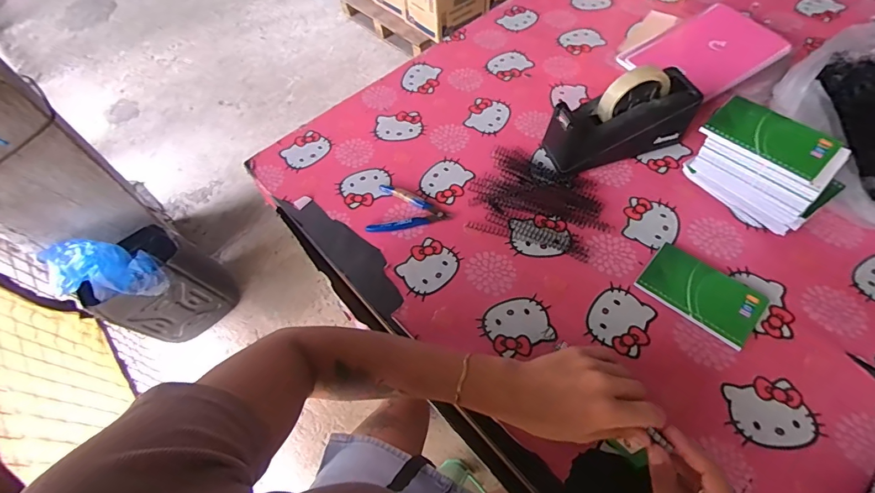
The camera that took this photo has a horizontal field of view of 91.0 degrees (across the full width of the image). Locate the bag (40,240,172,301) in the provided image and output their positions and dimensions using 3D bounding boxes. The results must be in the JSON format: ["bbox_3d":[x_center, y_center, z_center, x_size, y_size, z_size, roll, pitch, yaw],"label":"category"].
[{"bbox_3d":[-0.932,0.058,1.191,0.340,0.118,0.152,13,57,-15],"label":"bag"}]

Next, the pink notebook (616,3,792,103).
[{"bbox_3d":[0.454,-0.333,0.735,0.216,0.010,0.168,-31,60,-4],"label":"pink notebook"}]

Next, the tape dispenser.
[{"bbox_3d":[0.263,-0.183,0.620,0.202,0.118,0.070,-16,58,-5],"label":"tape dispenser"}]

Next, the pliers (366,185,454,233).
[{"bbox_3d":[-0.038,-0.051,0.625,0.113,0.011,0.077,7,59,9],"label":"pliers"}]

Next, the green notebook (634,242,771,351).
[{"bbox_3d":[0.322,0.056,0.526,0.130,0.015,0.079,36,67,23],"label":"green notebook"}]

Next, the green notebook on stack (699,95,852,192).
[{"bbox_3d":[0.403,-0.128,0.514,0.083,0.009,0.139,-41,64,-19],"label":"green notebook on stack"}]

